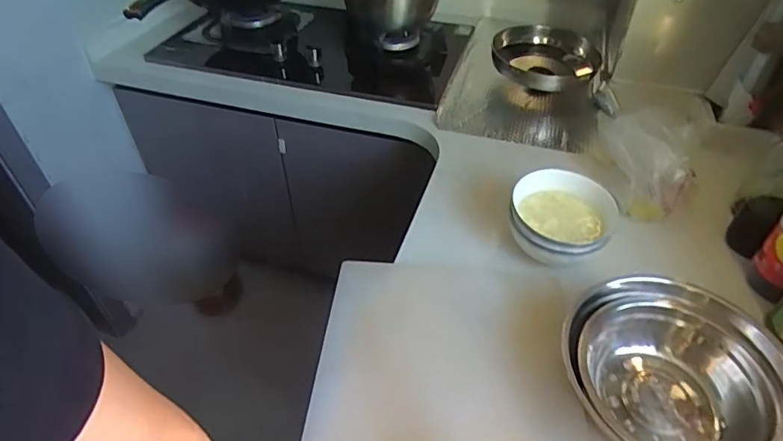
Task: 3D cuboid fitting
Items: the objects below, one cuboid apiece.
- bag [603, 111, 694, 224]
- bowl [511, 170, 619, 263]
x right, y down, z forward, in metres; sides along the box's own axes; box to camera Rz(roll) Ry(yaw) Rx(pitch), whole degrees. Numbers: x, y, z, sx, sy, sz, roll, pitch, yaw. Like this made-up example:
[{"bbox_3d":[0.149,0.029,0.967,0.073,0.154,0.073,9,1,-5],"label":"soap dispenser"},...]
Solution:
[{"bbox_3d":[0.428,-0.093,0.830,0.117,0.119,0.167,-1,43,0],"label":"bag"},{"bbox_3d":[0.245,0.000,0.732,0.143,0.072,0.143,0,43,0],"label":"bowl"}]

